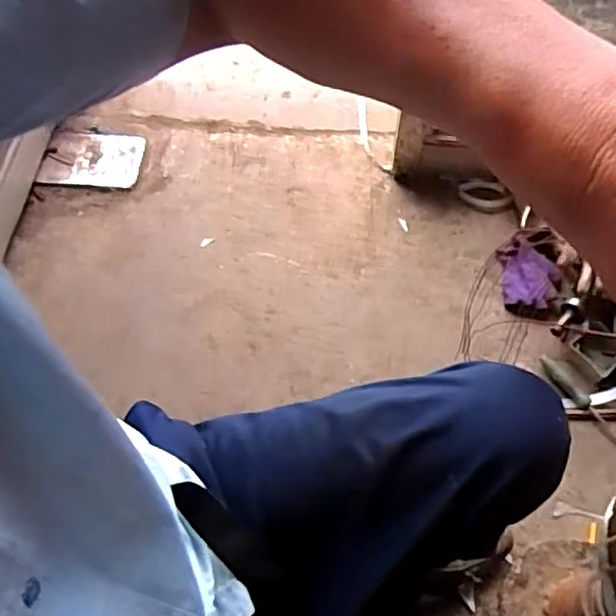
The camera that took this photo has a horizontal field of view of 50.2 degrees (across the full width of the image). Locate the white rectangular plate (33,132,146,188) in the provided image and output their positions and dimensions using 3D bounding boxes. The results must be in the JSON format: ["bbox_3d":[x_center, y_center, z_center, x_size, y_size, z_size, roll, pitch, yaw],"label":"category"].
[{"bbox_3d":[-0.418,-0.287,1.274,0.184,0.009,0.130,2,64,-6],"label":"white rectangular plate"}]

